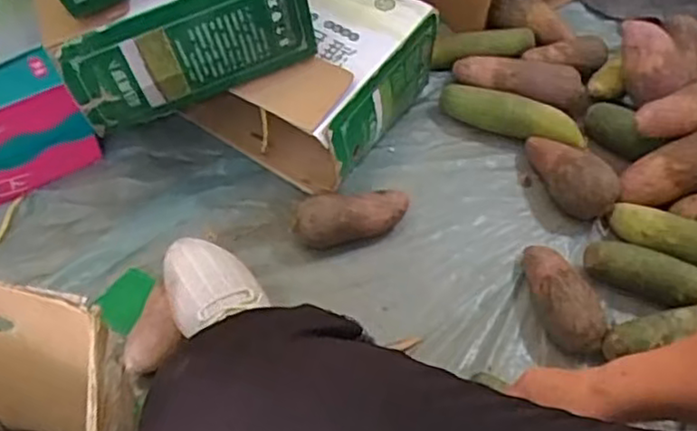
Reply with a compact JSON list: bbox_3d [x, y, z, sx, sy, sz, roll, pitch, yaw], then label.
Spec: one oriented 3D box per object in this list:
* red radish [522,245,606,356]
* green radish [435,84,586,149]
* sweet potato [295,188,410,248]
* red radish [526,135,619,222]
[{"bbox_3d":[0.238,0.089,0.765,0.059,0.059,0.142,-14,57,-15],"label":"red radish"},{"bbox_3d":[0.229,-0.140,0.938,0.202,0.044,0.044,21,55,10],"label":"green radish"},{"bbox_3d":[0.005,0.001,0.809,0.142,0.053,0.066,-6,55,-10],"label":"sweet potato"},{"bbox_3d":[0.283,-0.057,0.870,0.063,0.063,0.143,-31,62,-24],"label":"red radish"}]

